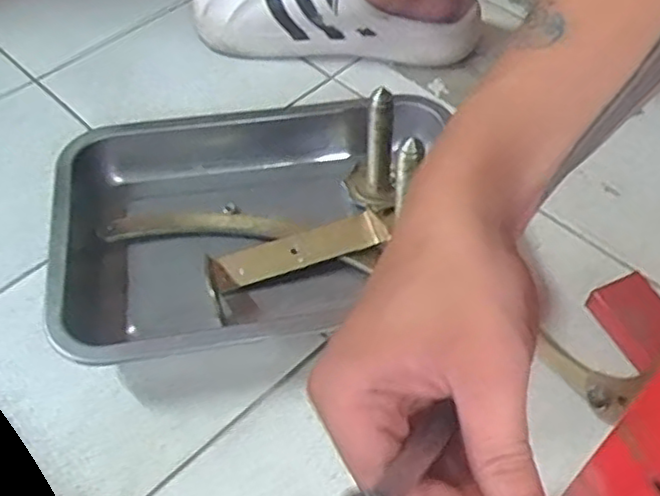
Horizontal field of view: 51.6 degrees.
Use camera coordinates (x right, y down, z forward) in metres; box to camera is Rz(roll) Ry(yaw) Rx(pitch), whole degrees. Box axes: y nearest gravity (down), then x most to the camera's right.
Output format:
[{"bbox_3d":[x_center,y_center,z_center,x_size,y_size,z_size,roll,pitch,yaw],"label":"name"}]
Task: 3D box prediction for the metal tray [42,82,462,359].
[{"bbox_3d":[-0.051,-0.017,0.502,0.292,0.049,0.212,-8,53,-4],"label":"metal tray"}]

